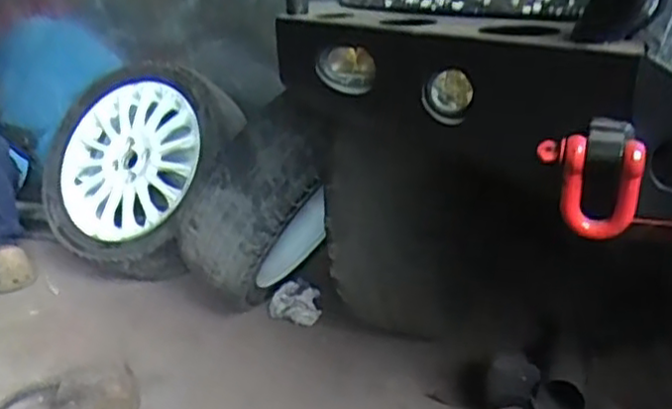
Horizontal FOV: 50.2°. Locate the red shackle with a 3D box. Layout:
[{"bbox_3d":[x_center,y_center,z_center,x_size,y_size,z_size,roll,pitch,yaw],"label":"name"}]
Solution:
[{"bbox_3d":[0.241,-0.014,0.685,0.093,0.098,0.031,3,22,15],"label":"red shackle"}]

